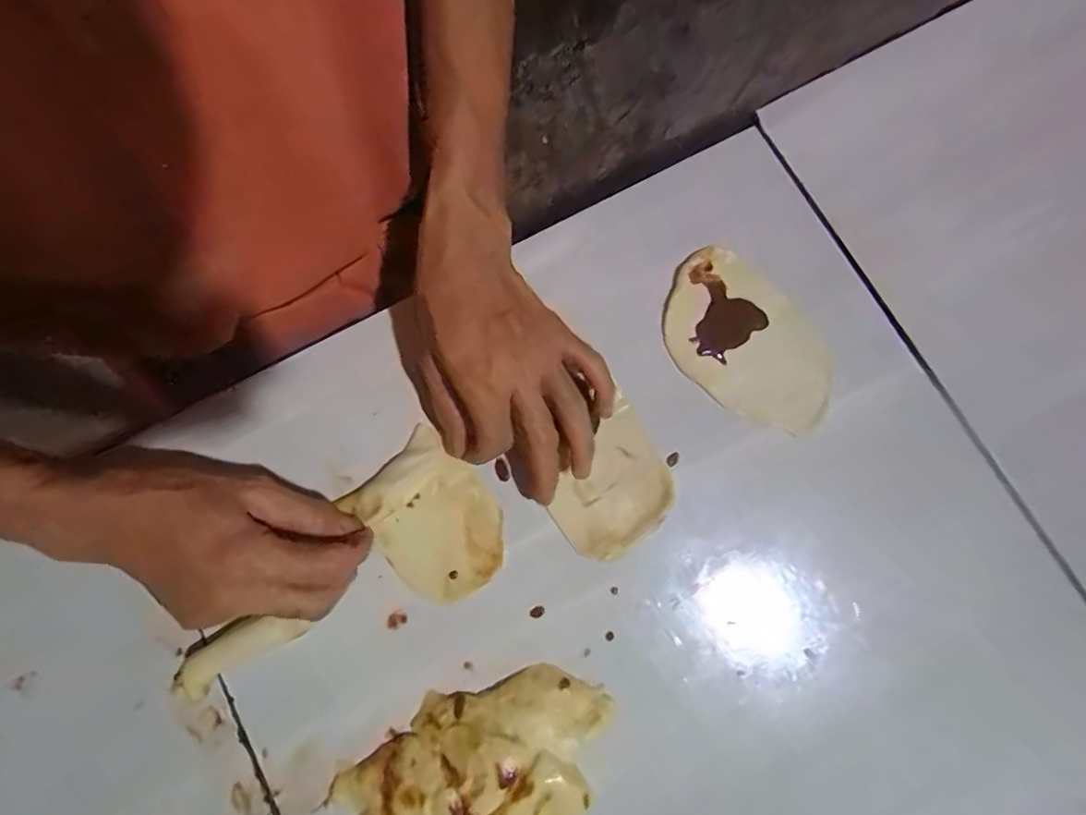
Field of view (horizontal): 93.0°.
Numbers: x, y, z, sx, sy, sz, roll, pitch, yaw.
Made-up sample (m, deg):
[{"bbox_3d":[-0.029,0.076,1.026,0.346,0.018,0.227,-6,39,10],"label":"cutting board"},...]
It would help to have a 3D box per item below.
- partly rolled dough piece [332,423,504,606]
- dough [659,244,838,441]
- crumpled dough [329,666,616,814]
[{"bbox_3d":[-0.070,0.070,0.326,0.073,0.012,0.100,-36,81,-8],"label":"partly rolled dough piece"},{"bbox_3d":[0.140,-0.044,0.355,0.134,0.015,0.086,44,81,8],"label":"dough"},{"bbox_3d":[-0.039,0.203,0.294,0.158,0.029,0.073,-11,79,-3],"label":"crumpled dough"}]

